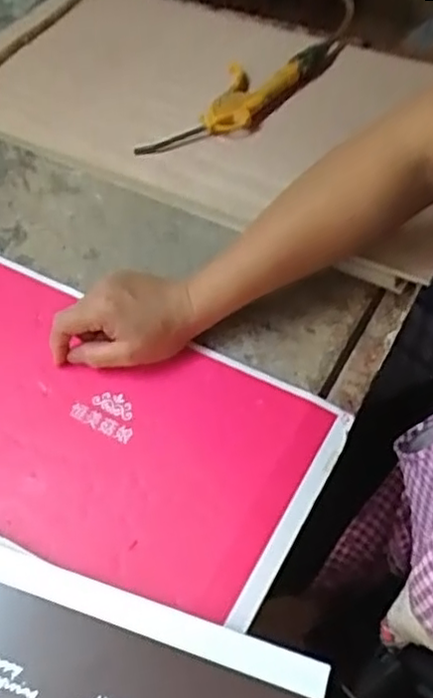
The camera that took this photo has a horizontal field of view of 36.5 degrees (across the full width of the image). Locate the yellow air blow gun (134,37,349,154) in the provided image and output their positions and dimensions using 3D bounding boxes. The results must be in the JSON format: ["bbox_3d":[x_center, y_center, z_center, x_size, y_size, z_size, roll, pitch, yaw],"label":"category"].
[{"bbox_3d":[0.033,-0.281,0.726,0.246,0.048,0.084,-40,61,-23],"label":"yellow air blow gun"}]

